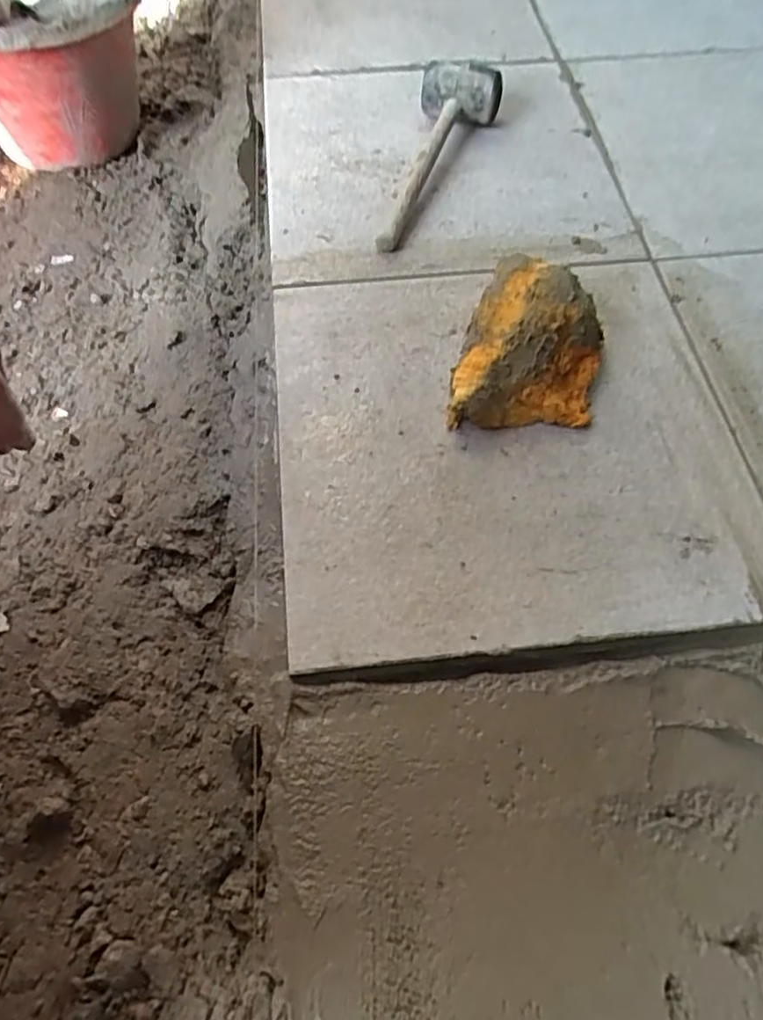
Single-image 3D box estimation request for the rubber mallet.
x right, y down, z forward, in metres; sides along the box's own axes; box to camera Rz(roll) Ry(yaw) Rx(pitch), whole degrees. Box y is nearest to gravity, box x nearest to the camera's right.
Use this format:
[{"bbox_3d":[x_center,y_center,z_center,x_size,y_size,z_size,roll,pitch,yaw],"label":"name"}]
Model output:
[{"bbox_3d":[0.068,-0.394,0.723,0.092,0.064,0.276,11,61,6],"label":"rubber mallet"}]

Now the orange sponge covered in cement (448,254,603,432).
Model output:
[{"bbox_3d":[0.134,-0.142,0.582,0.127,0.076,0.151,12,61,6],"label":"orange sponge covered in cement"}]

